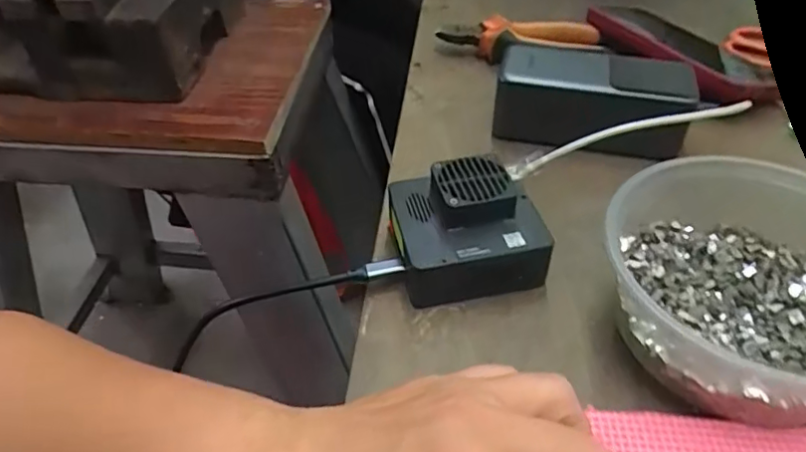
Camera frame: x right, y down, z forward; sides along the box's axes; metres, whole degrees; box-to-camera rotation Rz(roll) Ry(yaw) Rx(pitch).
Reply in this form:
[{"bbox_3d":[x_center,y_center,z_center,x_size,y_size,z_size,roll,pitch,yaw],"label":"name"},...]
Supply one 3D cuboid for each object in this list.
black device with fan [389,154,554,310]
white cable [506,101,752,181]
[{"bbox_3d":[0.036,0.002,0.325,0.076,0.049,0.070,-9,44,-6],"label":"black device with fan"},{"bbox_3d":[0.130,-0.052,0.334,0.141,0.015,0.006,-16,43,7],"label":"white cable"}]

